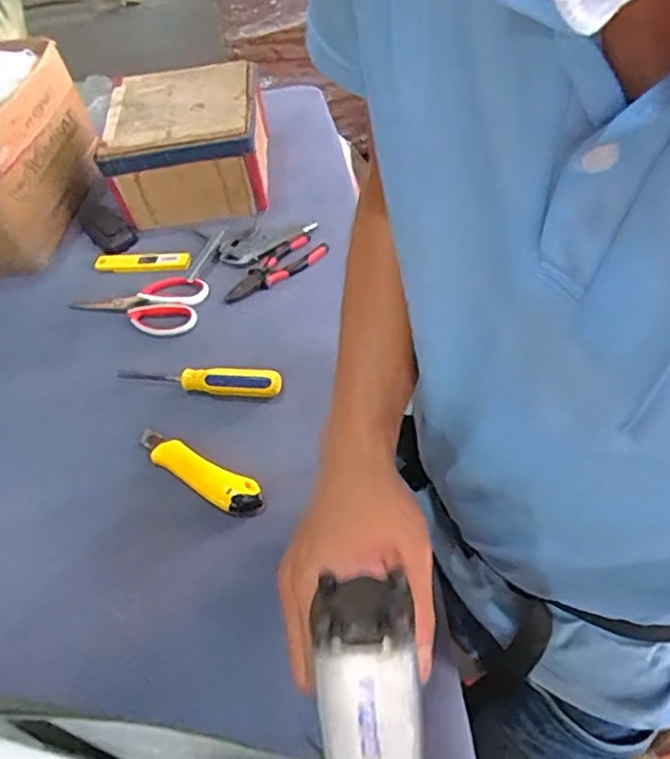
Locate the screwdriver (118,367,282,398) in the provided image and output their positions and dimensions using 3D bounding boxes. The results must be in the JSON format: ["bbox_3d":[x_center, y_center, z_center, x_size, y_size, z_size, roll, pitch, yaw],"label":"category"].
[{"bbox_3d":[-0.157,0.000,0.723,0.194,0.030,0.026,3,52,13],"label":"screwdriver"}]

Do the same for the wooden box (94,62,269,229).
[{"bbox_3d":[-0.213,-0.351,0.938,0.209,0.123,0.211,-6,50,5],"label":"wooden box"}]

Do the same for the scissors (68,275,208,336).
[{"bbox_3d":[-0.258,-0.106,0.838,0.182,0.017,0.095,10,54,18],"label":"scissors"}]

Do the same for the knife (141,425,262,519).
[{"bbox_3d":[-0.145,0.091,0.657,0.170,0.020,0.036,25,59,27],"label":"knife"}]

